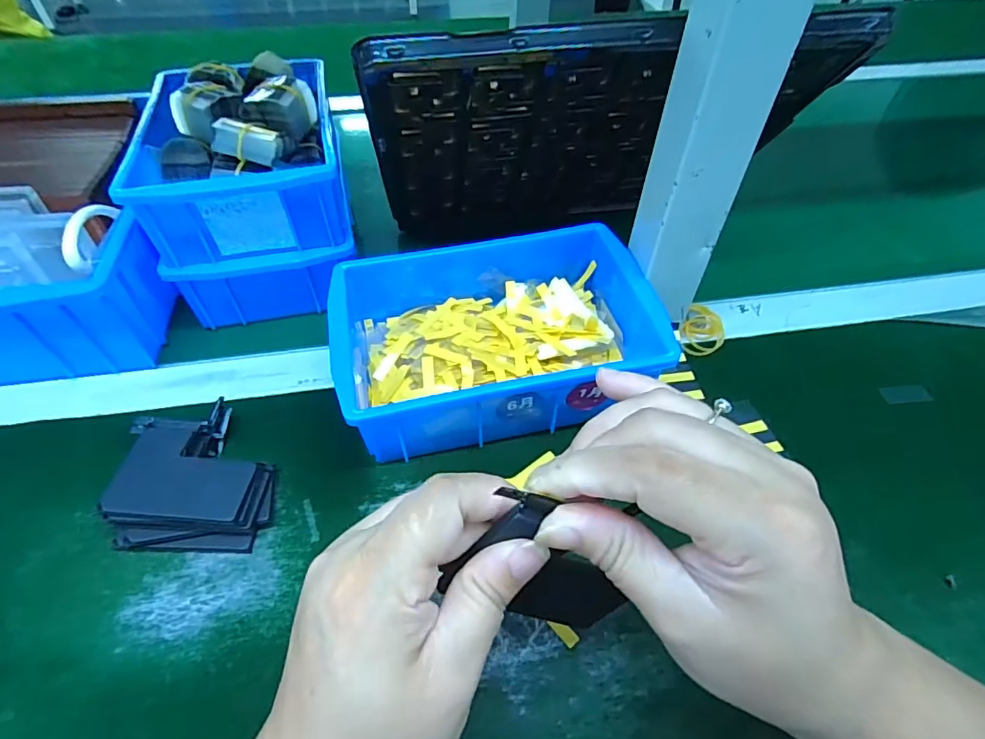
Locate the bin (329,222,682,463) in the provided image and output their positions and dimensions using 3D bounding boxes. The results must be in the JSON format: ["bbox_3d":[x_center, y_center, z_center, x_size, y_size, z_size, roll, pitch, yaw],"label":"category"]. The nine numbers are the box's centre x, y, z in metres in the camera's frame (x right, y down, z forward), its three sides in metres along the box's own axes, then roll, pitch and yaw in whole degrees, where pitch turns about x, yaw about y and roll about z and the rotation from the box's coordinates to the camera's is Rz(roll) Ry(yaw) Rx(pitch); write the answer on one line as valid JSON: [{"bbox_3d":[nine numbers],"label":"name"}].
[{"bbox_3d":[-0.001,-0.029,0.353,0.201,0.057,0.141,-10,50,-10],"label":"bin"}]

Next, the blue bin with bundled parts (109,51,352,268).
[{"bbox_3d":[-0.186,-0.166,0.391,0.130,0.074,0.186,-12,51,-10],"label":"blue bin with bundled parts"}]

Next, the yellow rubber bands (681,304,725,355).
[{"bbox_3d":[0.162,-0.032,0.398,0.030,0.007,0.049,18,52,14],"label":"yellow rubber bands"}]

